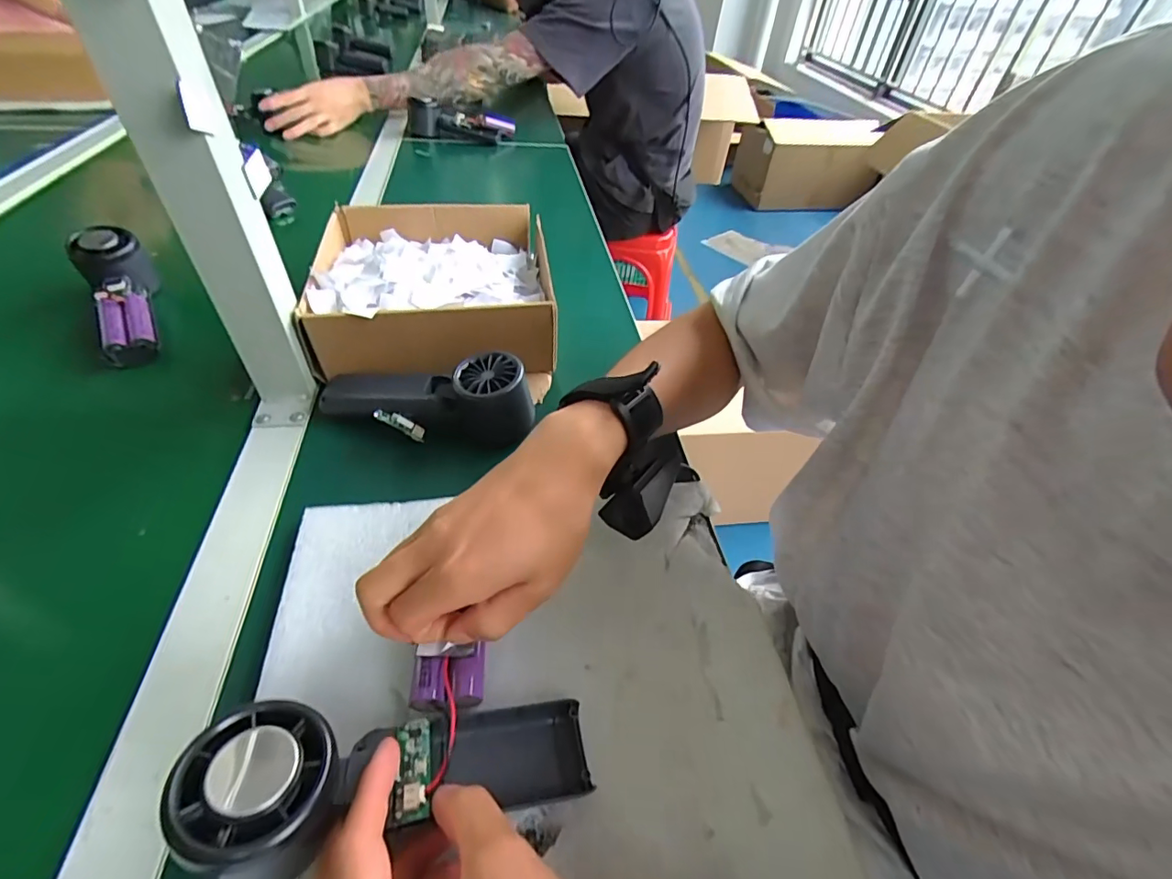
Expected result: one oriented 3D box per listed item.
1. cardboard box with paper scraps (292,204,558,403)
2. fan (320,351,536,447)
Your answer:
[{"bbox_3d":[-0.141,-0.143,0.492,0.202,0.077,0.230,-3,45,-10],"label":"cardboard box with paper scraps"},{"bbox_3d":[-0.128,-0.035,0.398,0.168,0.057,0.059,9,45,3],"label":"fan"}]

